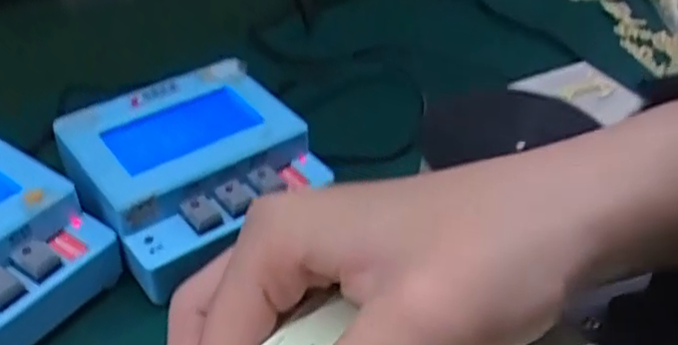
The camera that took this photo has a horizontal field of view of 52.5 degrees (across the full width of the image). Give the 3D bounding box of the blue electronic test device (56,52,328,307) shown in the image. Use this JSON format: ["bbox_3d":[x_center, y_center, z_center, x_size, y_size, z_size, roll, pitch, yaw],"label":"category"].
[{"bbox_3d":[-0.069,-0.003,0.339,0.105,0.043,0.100,-29,47,-32],"label":"blue electronic test device"}]

